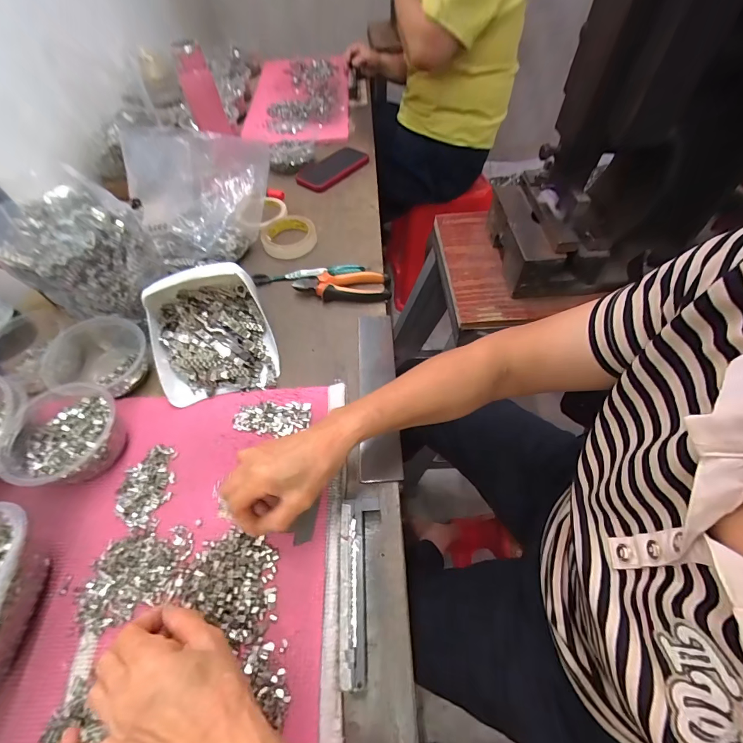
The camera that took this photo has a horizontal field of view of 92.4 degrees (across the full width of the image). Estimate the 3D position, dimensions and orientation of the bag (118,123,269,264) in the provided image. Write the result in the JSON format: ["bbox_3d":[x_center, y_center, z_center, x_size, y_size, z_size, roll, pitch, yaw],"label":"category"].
[{"bbox_3d":[-0.272,-0.275,0.583,0.219,0.167,0.163,-11,57,-4],"label":"bag"}]

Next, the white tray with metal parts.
[{"bbox_3d":[-0.222,-0.061,0.484,0.152,0.079,0.175,-19,58,-10],"label":"white tray with metal parts"}]

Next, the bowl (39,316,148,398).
[{"bbox_3d":[-0.363,-0.014,0.477,0.105,0.068,0.115,-1,57,2],"label":"bowl"}]

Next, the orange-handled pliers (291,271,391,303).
[{"bbox_3d":[-0.047,-0.136,0.571,0.150,0.024,0.055,1,57,4],"label":"orange-handled pliers"}]

